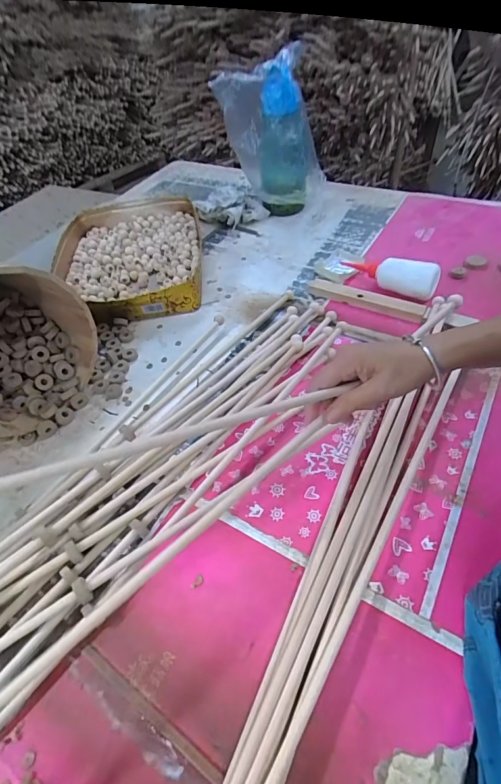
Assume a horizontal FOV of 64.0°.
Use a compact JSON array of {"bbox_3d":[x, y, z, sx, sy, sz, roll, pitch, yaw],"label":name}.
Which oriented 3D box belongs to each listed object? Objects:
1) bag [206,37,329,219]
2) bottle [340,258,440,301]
[{"bbox_3d":[0.055,-0.576,0.932,0.223,0.302,0.158,-2,49,6],"label":"bag"},{"bbox_3d":[0.244,-0.217,0.725,0.180,0.051,0.055,22,56,24],"label":"bottle"}]

